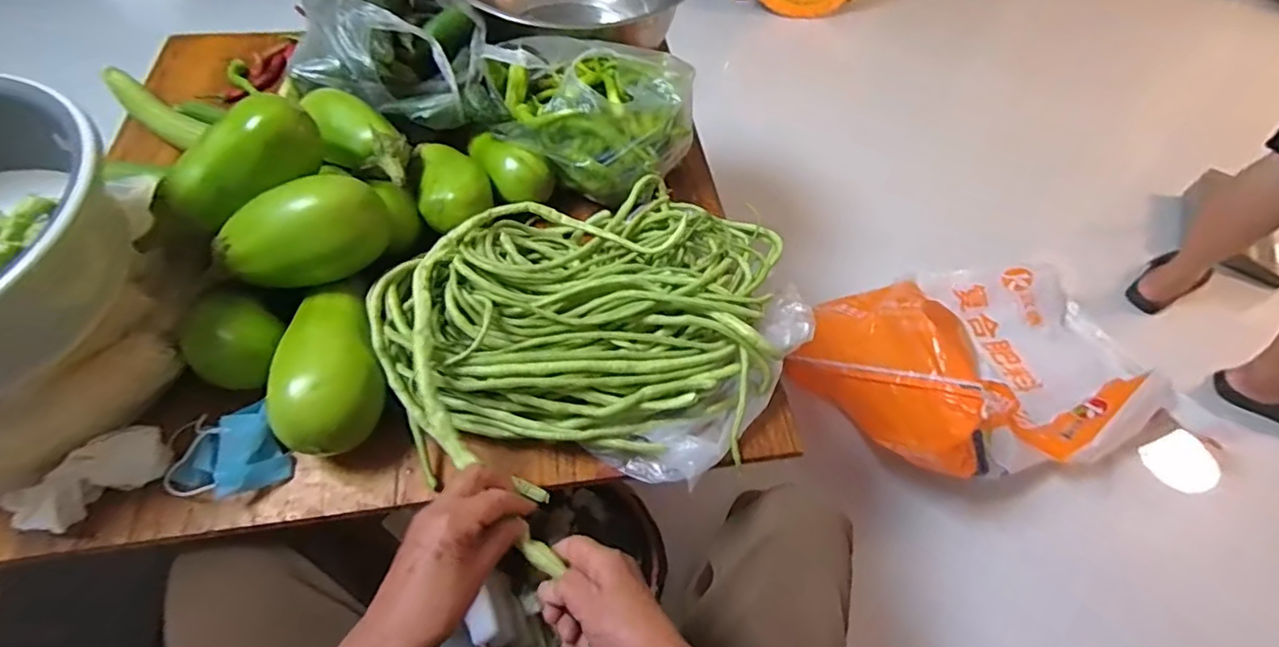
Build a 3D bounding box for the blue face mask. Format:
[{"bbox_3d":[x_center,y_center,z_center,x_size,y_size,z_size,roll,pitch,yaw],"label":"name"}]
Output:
[{"bbox_3d":[-0.361,0.112,0.503,0.095,0.040,0.074,-11,58,-12],"label":"blue face mask"}]

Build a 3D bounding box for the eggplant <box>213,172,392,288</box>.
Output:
[{"bbox_3d":[-0.307,-0.082,0.532,0.139,0.073,0.070,-15,59,-14],"label":"eggplant"}]

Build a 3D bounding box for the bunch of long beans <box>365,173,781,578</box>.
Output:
[{"bbox_3d":[-0.040,-0.007,0.570,0.324,0.081,0.400,34,60,17],"label":"bunch of long beans"}]

